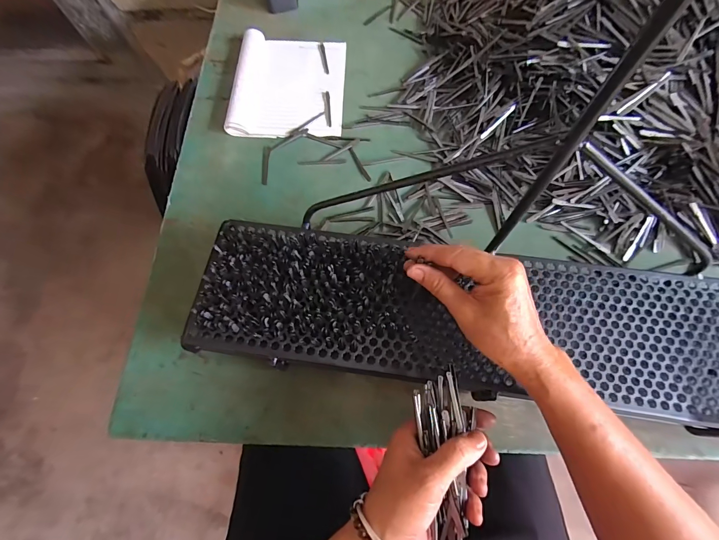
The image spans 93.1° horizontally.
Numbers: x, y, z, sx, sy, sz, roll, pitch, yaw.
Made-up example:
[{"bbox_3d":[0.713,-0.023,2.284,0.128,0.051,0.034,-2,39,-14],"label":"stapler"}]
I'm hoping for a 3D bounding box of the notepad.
[{"bbox_3d":[-0.108,-0.296,0.531,0.165,0.028,0.198,2,70,2],"label":"notepad"}]

